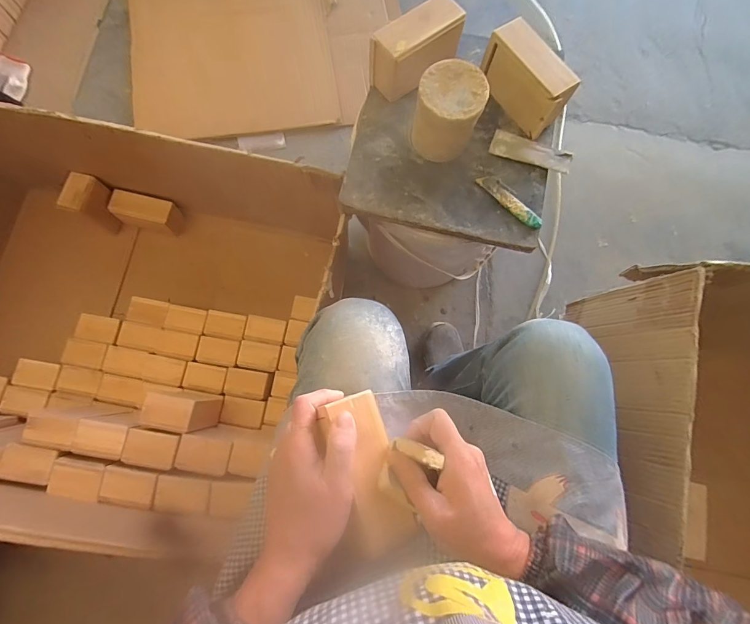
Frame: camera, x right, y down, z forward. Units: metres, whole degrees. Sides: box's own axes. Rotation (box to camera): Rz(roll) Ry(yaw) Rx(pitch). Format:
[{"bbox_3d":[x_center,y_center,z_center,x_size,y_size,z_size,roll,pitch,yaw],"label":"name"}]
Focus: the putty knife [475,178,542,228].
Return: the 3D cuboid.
[{"bbox_3d":[0.181,-0.148,0.510,0.021,0.007,0.101,-42,83,-8],"label":"putty knife"}]

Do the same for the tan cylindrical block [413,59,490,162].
[{"bbox_3d":[0.091,-0.248,0.484,0.082,0.088,0.082,0,79,-1],"label":"tan cylindrical block"}]

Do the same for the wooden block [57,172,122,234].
[{"bbox_3d":[-0.576,-0.222,0.790,0.054,0.125,0.075,8,79,-3],"label":"wooden block"}]

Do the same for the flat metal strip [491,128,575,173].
[{"bbox_3d":[0.216,-0.221,0.525,0.107,0.009,0.038,21,79,3],"label":"flat metal strip"}]

